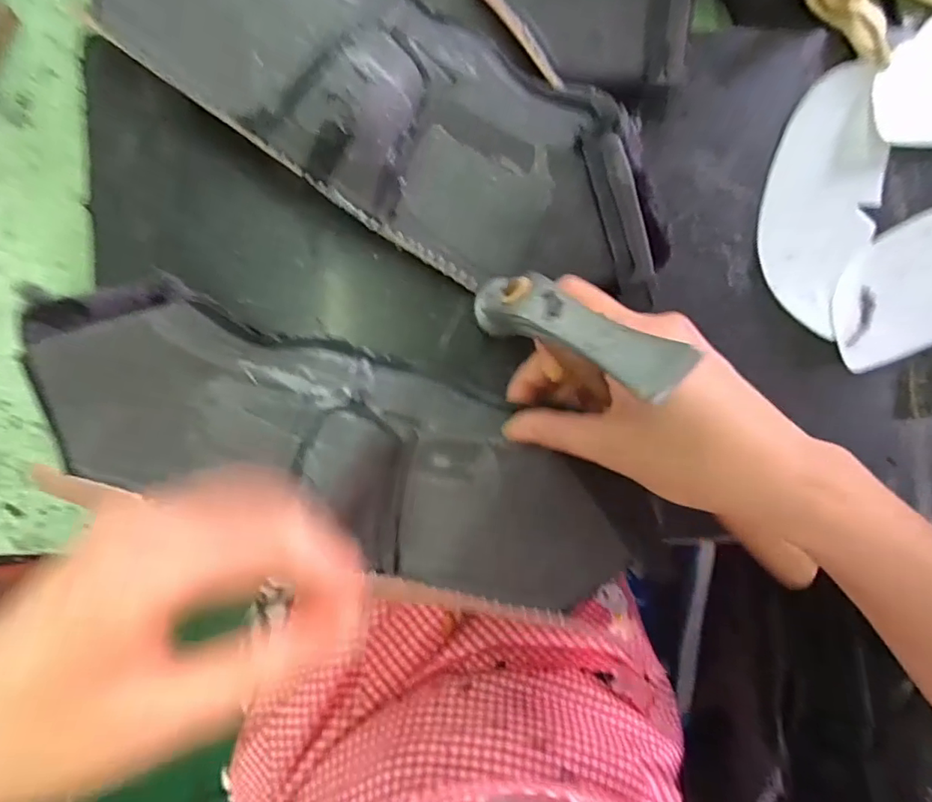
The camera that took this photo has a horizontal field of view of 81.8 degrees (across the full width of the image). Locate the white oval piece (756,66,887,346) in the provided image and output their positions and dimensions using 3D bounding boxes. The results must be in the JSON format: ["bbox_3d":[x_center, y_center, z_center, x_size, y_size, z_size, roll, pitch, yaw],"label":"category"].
[{"bbox_3d":[0.212,-0.120,0.317,0.069,0.009,0.158,13,84,-1],"label":"white oval piece"}]

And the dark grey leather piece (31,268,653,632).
[{"bbox_3d":[-0.058,0.030,0.269,0.307,0.017,0.106,22,88,-3],"label":"dark grey leather piece"}]

